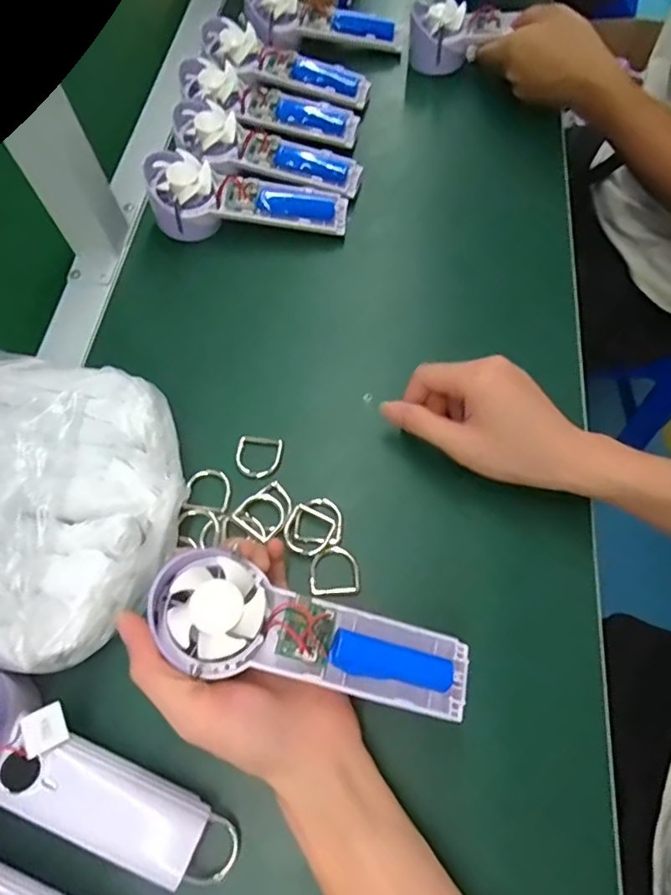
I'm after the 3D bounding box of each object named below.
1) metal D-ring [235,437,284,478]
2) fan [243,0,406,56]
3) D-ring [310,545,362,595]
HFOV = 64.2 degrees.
[{"bbox_3d":[-0.056,0.007,0.392,0.033,0.007,0.031,8,74,-9],"label":"metal D-ring"},{"bbox_3d":[-0.012,-0.473,0.597,0.179,0.039,0.065,5,65,-10],"label":"fan"},{"bbox_3d":[-0.001,0.081,0.354,0.033,0.007,0.032,-5,65,1],"label":"D-ring"}]

